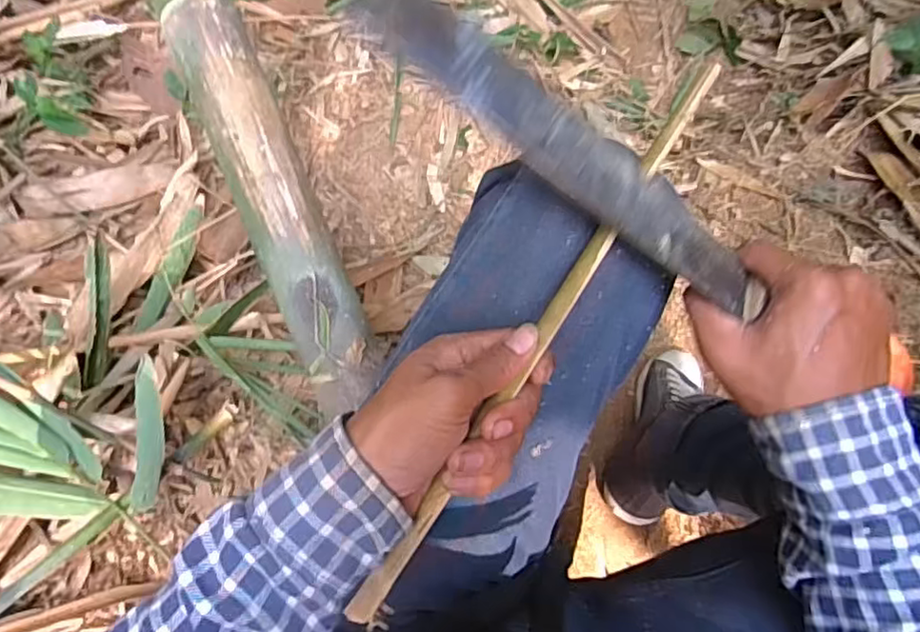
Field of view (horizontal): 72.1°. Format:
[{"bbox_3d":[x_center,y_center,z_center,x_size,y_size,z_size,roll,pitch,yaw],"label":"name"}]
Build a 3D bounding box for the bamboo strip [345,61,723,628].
[{"bbox_3d":[0.045,0.009,0.326,0.013,0.019,0.339,33,83,1],"label":"bamboo strip"}]

